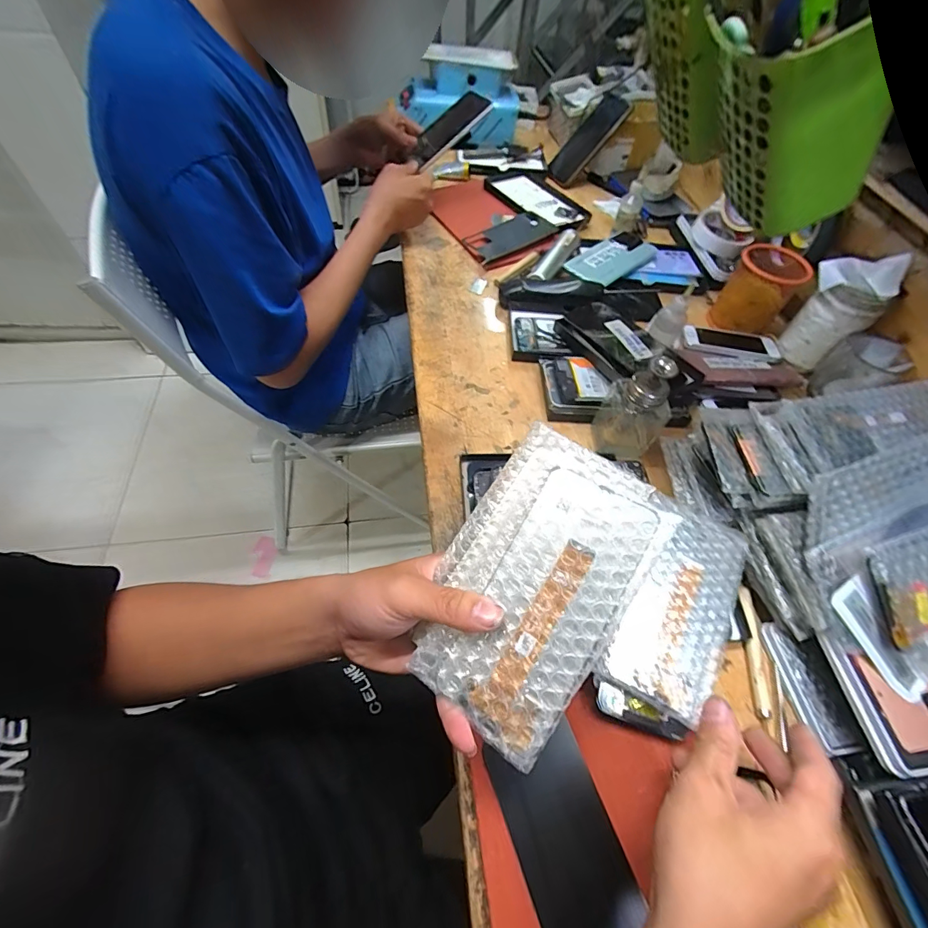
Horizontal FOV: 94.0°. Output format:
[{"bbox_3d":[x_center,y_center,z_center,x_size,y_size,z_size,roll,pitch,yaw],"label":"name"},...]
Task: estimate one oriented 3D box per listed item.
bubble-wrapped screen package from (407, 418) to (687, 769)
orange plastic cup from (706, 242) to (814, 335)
[{"bbox_3d":[0.042,0.071,0.268,0.110,0.013,0.175,32,85,23],"label":"bubble-wrapped screen package"},{"bbox_3d":[0.422,-0.253,0.618,0.085,0.089,0.107,34,60,17],"label":"orange plastic cup"}]

